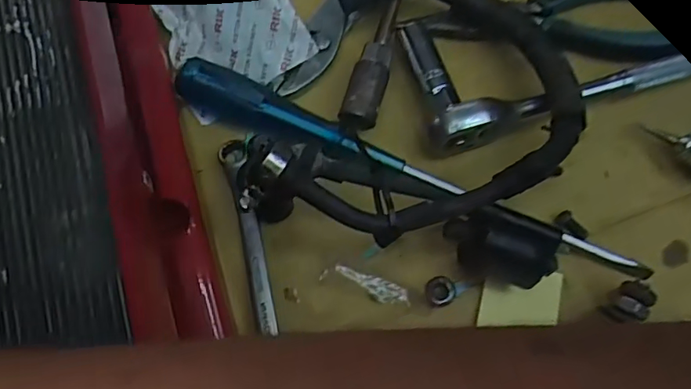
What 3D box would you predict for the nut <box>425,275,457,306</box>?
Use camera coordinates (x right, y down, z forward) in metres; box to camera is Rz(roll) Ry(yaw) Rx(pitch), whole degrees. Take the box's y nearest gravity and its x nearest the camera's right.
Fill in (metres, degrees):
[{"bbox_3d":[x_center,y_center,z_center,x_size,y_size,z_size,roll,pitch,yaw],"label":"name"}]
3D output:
[{"bbox_3d":[0.054,0.054,0.320,0.017,0.004,0.016,-19,76,-7],"label":"nut"}]

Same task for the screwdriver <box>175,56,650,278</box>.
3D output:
[{"bbox_3d":[0.032,-0.016,0.327,0.293,0.023,0.026,24,75,5],"label":"screwdriver"}]

